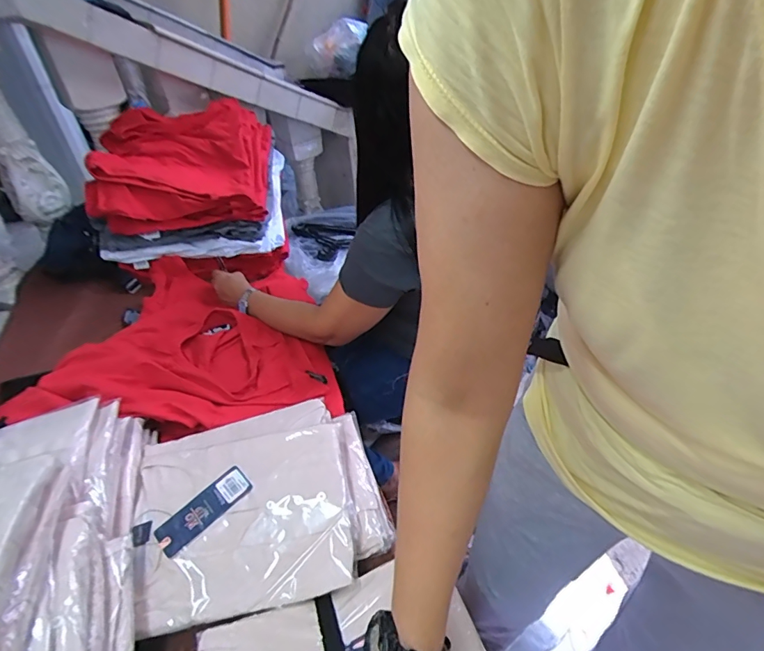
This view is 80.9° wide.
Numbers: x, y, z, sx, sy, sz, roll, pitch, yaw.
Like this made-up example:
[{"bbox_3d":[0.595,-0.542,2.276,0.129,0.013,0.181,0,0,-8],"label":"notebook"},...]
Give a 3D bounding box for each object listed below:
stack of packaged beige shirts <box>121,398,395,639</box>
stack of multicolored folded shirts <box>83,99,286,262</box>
[{"bbox_3d":[-0.165,0.214,0.587,0.309,0.046,0.269,-10,40,-7],"label":"stack of packaged beige shirts"},{"bbox_3d":[-0.501,-0.401,1.191,0.415,0.229,0.519,-10,40,-6],"label":"stack of multicolored folded shirts"}]

